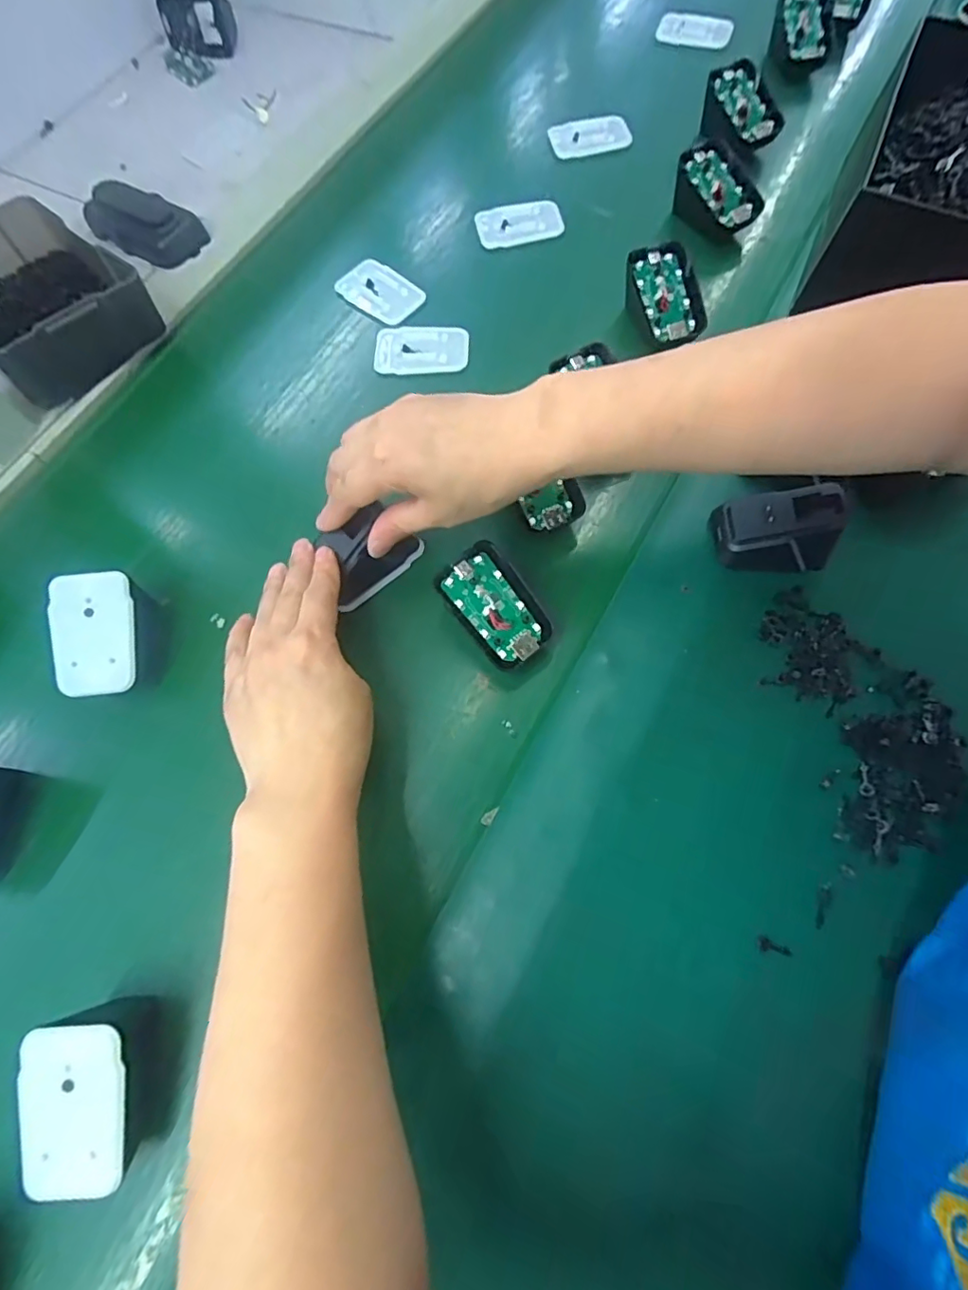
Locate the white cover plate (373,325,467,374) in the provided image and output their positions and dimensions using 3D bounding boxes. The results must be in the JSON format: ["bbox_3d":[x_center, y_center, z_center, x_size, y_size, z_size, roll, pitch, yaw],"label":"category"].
[{"bbox_3d":[-0.047,-0.223,0.417,0.069,0.007,0.040,-2,70,2],"label":"white cover plate"}]

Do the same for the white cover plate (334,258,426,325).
[{"bbox_3d":[-0.083,-0.284,0.446,0.044,0.007,0.071,-43,76,-13],"label":"white cover plate"}]

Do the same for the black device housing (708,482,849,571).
[{"bbox_3d":[0.172,-0.069,0.325,0.067,0.041,0.033,3,71,4],"label":"black device housing"}]

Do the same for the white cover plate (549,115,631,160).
[{"bbox_3d":[0.095,-0.453,0.496,0.070,0.004,0.038,-10,82,1],"label":"white cover plate"}]

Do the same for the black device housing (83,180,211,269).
[{"bbox_3d":[-0.284,-0.353,0.464,0.103,0.026,0.051,33,74,11],"label":"black device housing"}]

